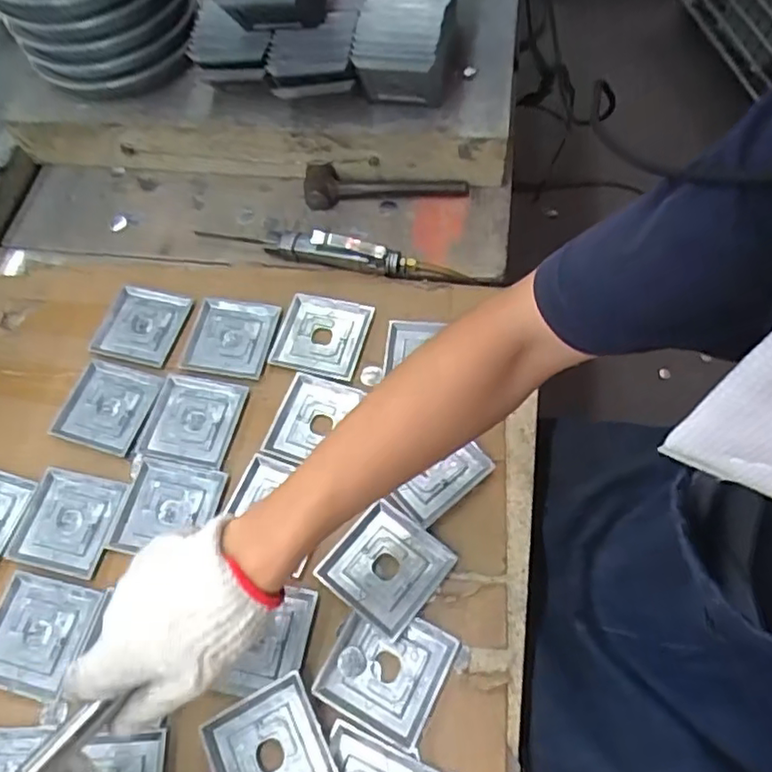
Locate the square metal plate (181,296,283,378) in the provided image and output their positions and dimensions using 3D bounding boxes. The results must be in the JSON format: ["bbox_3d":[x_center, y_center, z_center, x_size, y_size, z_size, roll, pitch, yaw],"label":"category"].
[{"bbox_3d":[-0.167,-0.053,0.661,0.092,0.010,0.092,7,64,9],"label":"square metal plate"}]

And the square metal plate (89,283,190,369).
[{"bbox_3d":[-0.273,-0.068,0.680,0.092,0.006,0.089,11,64,11],"label":"square metal plate"}]

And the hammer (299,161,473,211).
[{"bbox_3d":[-0.001,-0.242,0.731,0.189,0.031,0.043,-3,62,4],"label":"hammer"}]

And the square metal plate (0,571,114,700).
[{"bbox_3d":[-0.303,0.214,0.535,0.096,0.007,0.091,8,64,9],"label":"square metal plate"}]

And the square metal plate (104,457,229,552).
[{"bbox_3d":[-0.204,0.116,0.578,0.089,0.009,0.089,10,64,10],"label":"square metal plate"}]

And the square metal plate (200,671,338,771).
[{"bbox_3d":[-0.089,0.281,0.468,0.086,0.018,0.088,-26,63,-8],"label":"square metal plate"}]

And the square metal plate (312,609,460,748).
[{"bbox_3d":[0.001,0.227,0.495,0.088,0.011,0.087,24,67,16],"label":"square metal plate"}]

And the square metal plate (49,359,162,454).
[{"bbox_3d":[-0.288,0.018,0.635,0.086,0.007,0.090,13,65,12],"label":"square metal plate"}]

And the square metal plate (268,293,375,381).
[{"bbox_3d":[-0.066,-0.055,0.648,0.093,0.011,0.091,15,65,12],"label":"square metal plate"}]

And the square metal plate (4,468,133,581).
[{"bbox_3d":[-0.300,0.126,0.582,0.091,0.006,0.092,10,64,10],"label":"square metal plate"}]

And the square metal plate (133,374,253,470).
[{"bbox_3d":[-0.195,0.034,0.619,0.091,0.009,0.093,9,64,10],"label":"square metal plate"}]

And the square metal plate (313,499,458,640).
[{"bbox_3d":[-0.001,0.155,0.531,0.090,0.011,0.087,34,70,20],"label":"square metal plate"}]

